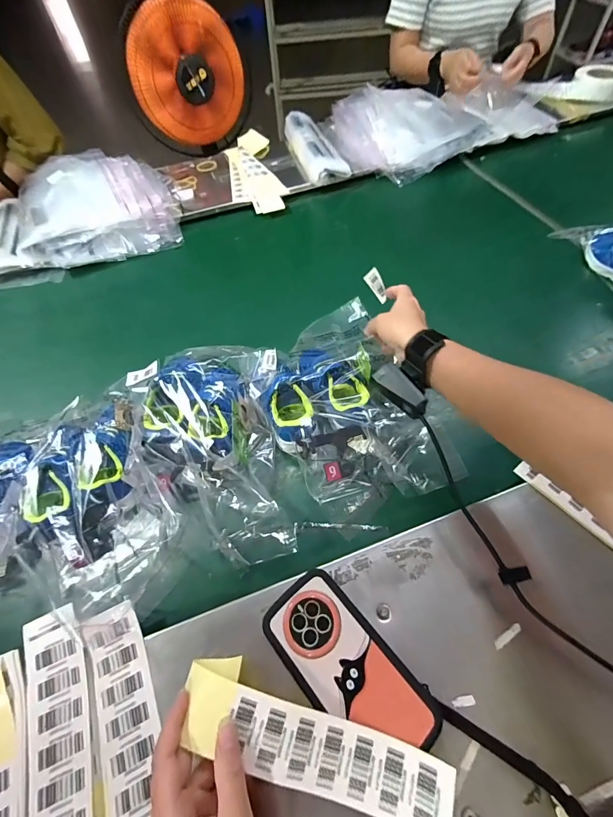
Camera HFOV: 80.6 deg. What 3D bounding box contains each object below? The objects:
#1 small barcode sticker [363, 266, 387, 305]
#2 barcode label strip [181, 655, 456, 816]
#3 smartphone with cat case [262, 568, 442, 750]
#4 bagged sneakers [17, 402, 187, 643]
[{"bbox_3d":[0.111,-0.191,0.562,0.004,0.025,0.053,-22,78,-42],"label":"small barcode sticker"},{"bbox_3d":[0.002,0.272,0.293,0.219,0.029,0.055,19,59,7],"label":"barcode label strip"},{"bbox_3d":[0.034,0.233,0.329,0.080,0.017,0.158,-36,64,-21],"label":"smartphone with cat case"},{"bbox_3d":[-0.252,0.107,0.429,0.158,0.065,0.284,-23,60,-14],"label":"bagged sneakers"}]

